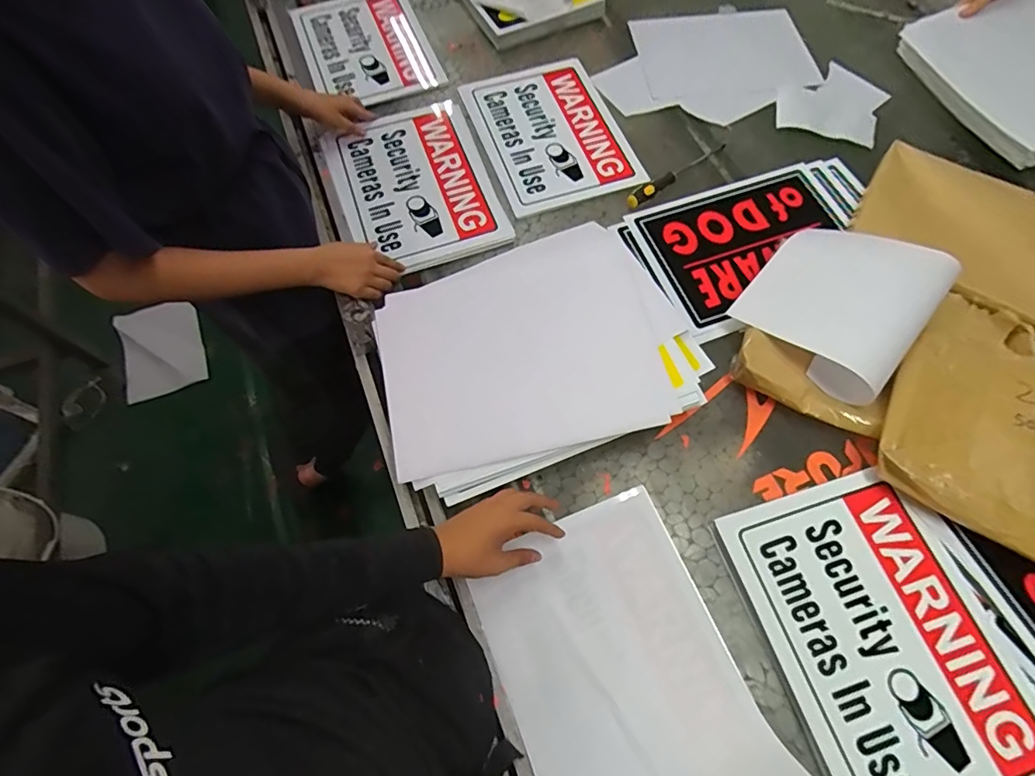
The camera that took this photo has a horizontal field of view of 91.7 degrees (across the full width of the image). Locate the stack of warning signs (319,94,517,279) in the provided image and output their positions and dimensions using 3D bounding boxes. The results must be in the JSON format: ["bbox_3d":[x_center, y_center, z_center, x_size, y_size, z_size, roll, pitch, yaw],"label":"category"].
[{"bbox_3d":[-0.190,-0.360,0.883,0.273,0.016,0.357,-18,66,-8],"label":"stack of warning signs"}]

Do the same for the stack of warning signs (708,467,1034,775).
[{"bbox_3d":[0.430,0.289,0.584,0.268,0.013,0.352,-16,66,-7],"label":"stack of warning signs"}]

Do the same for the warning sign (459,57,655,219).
[{"bbox_3d":[0.061,-0.487,0.948,0.257,0.008,0.364,-16,66,-7],"label":"warning sign"}]

